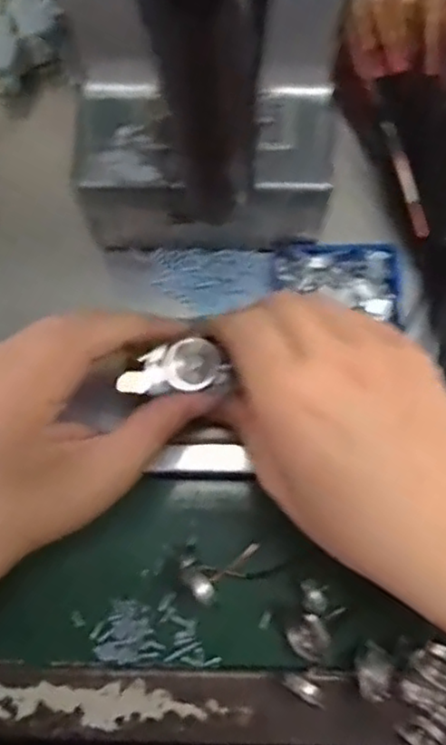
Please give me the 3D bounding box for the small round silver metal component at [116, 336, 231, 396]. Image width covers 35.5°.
[{"bbox_3d":[-0.024,-0.001,0.314,0.048,0.013,0.022,-13,78,7],"label":"small round silver metal component"}]

